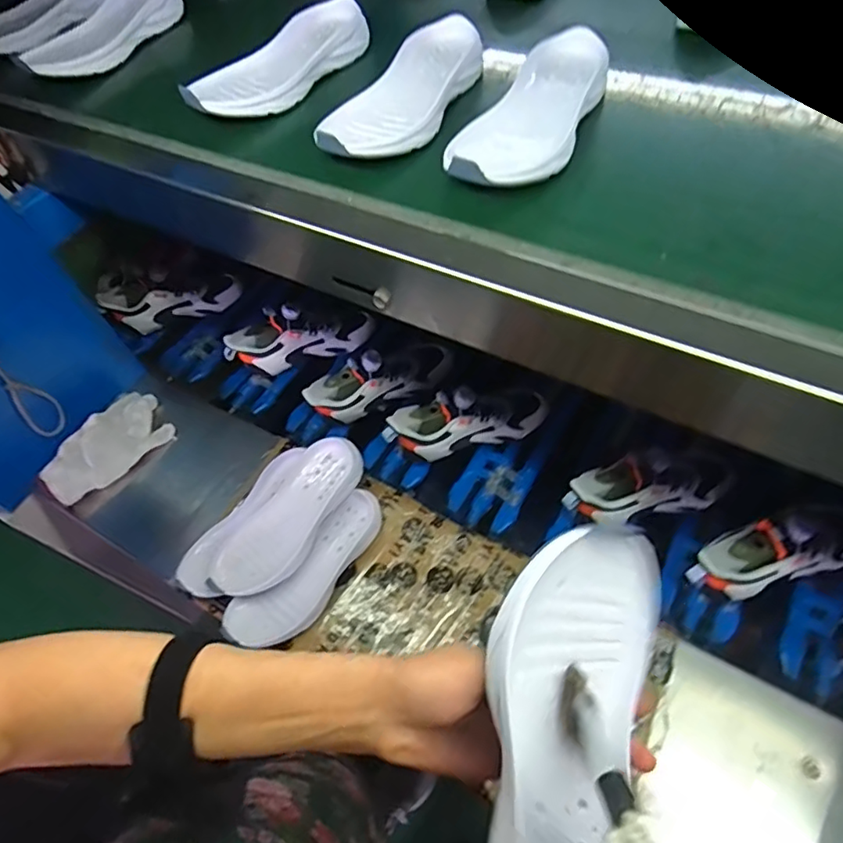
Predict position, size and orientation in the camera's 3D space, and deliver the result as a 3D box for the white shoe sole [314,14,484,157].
[{"bbox_3d":[-0.013,-0.308,0.533,0.086,0.046,0.197,23,62,18],"label":"white shoe sole"}]

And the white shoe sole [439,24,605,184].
[{"bbox_3d":[0.097,-0.266,0.493,0.091,0.044,0.215,21,61,17],"label":"white shoe sole"}]

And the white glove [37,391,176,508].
[{"bbox_3d":[-0.447,0.034,0.804,0.088,0.037,0.176,36,67,24],"label":"white glove"}]

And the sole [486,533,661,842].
[{"bbox_3d":[0.082,0.171,0.315,0.092,0.038,0.215,3,87,-15],"label":"sole"}]

